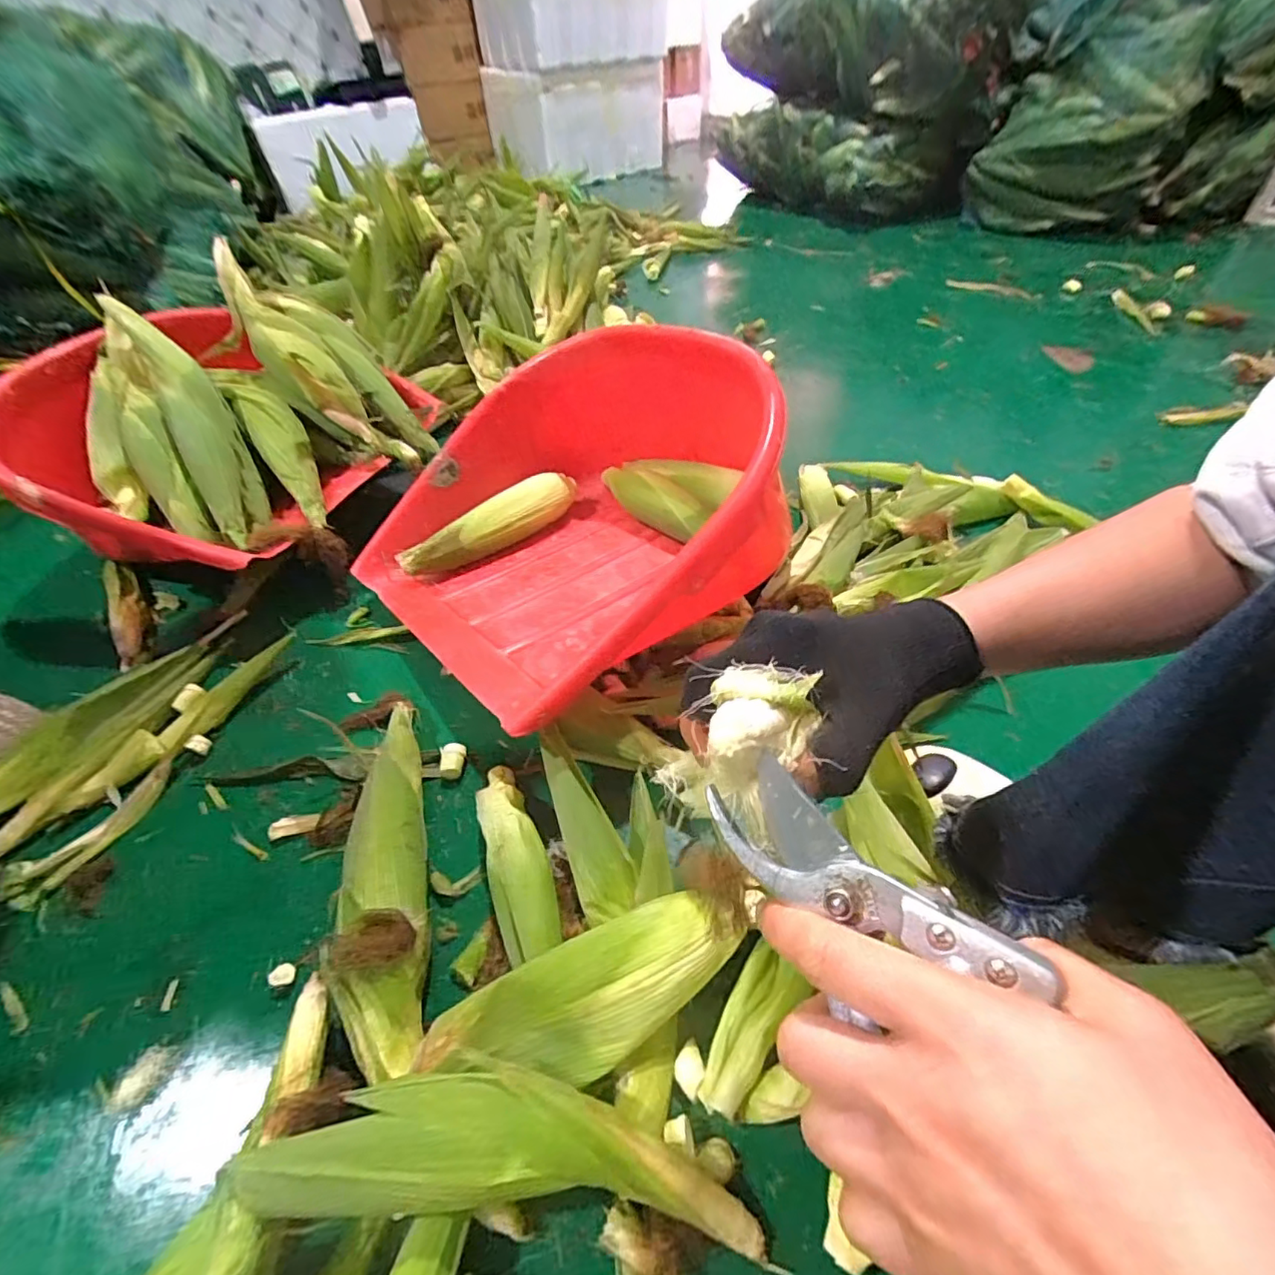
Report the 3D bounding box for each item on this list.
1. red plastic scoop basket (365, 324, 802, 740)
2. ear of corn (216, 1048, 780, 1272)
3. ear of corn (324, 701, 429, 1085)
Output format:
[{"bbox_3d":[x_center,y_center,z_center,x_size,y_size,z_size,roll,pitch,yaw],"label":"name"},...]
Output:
[{"bbox_3d":[-0.052,-0.172,0.678,0.494,0.227,0.456,-36,55,-25],"label":"red plastic scoop basket"},{"bbox_3d":[-0.072,0.307,0.342,0.307,0.050,0.082,8,50,-3],"label":"ear of corn"},{"bbox_3d":[-0.210,0.179,0.487,0.061,0.058,0.312,-14,45,-6],"label":"ear of corn"}]

